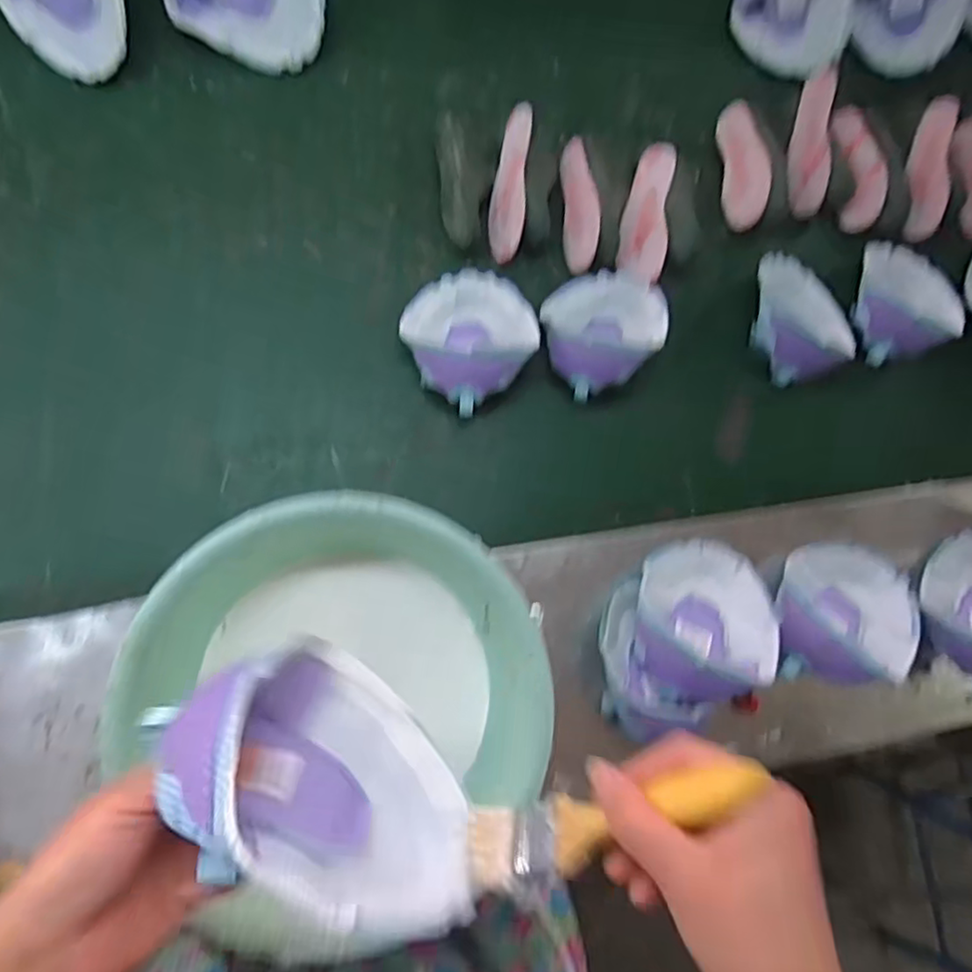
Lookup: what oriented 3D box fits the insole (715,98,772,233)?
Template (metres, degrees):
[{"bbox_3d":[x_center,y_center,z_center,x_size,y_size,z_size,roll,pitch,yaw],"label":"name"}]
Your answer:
[{"bbox_3d":[0.286,-0.359,0.734,0.011,0.055,0.144,2,82,-38],"label":"insole"}]

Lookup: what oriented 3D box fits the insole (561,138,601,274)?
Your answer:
[{"bbox_3d":[0.099,-0.299,0.700,0.004,0.052,0.144,-1,88,-35],"label":"insole"}]

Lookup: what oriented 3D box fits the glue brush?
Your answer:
[{"bbox_3d":[0.052,0.152,0.298,0.008,0.149,0.034,42,35,-32],"label":"glue brush"}]

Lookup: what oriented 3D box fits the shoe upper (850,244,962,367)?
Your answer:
[{"bbox_3d":[0.460,-0.211,0.718,0.129,0.044,0.131,-21,87,-8],"label":"shoe upper"}]

